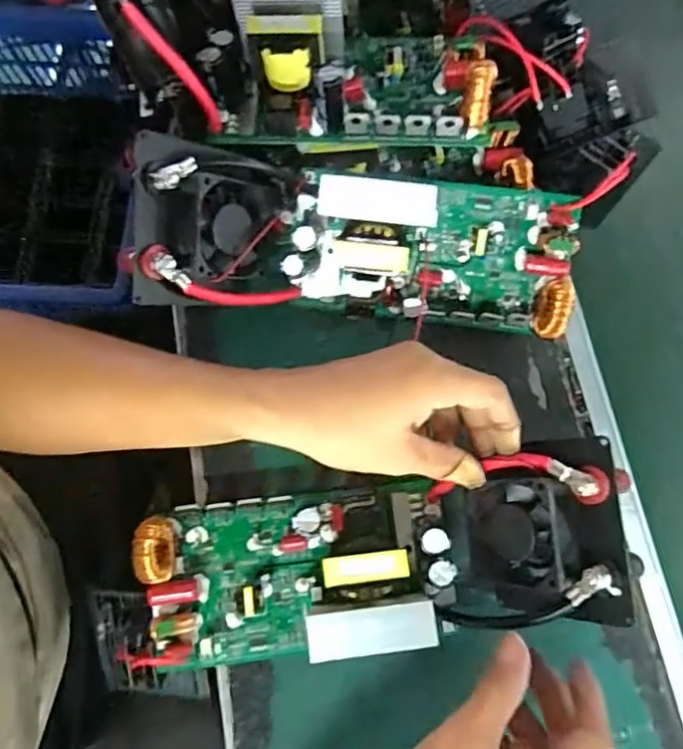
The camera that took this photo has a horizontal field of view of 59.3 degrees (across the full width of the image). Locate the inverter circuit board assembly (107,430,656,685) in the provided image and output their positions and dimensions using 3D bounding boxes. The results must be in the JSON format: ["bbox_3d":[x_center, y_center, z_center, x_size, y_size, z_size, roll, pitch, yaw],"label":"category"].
[{"bbox_3d":[0.007,0.115,0.362,0.303,0.078,0.094,-13,76,9],"label":"inverter circuit board assembly"}]

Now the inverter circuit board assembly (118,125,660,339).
[{"bbox_3d":[0.029,-0.092,0.390,0.306,0.085,0.124,0,76,-2],"label":"inverter circuit board assembly"}]

